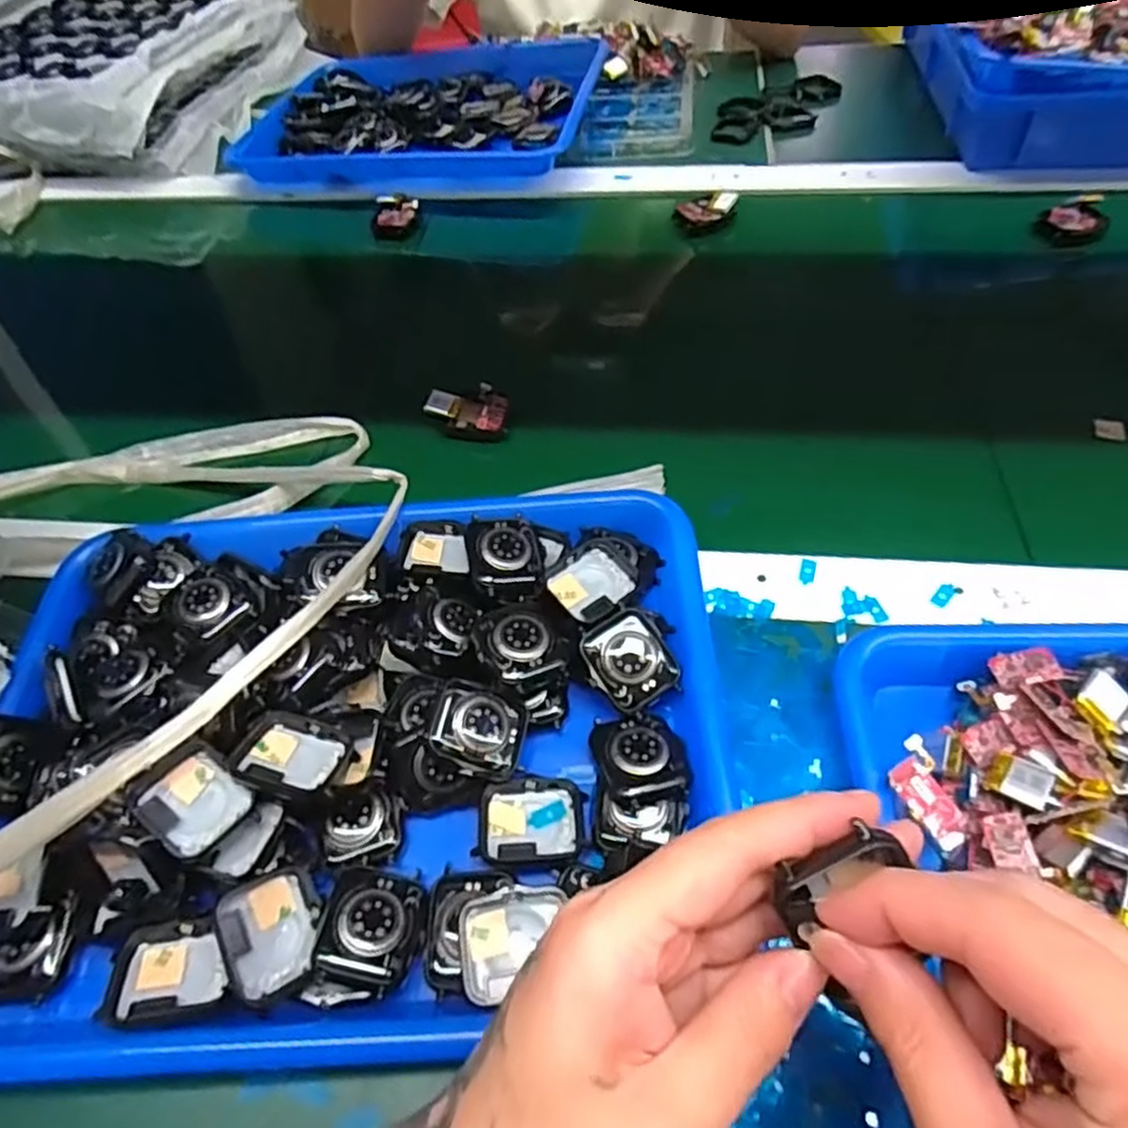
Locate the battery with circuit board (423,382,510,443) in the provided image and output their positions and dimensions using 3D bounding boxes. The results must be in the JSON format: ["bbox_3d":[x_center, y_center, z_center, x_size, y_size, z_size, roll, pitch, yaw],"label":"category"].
[{"bbox_3d":[-0.061,-0.100,0.484,0.051,0.021,0.031,7,54,10],"label":"battery with circuit board"}]

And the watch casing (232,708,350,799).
[{"bbox_3d":[-0.114,0.080,0.314,0.043,0.011,0.035,13,33,10],"label":"watch casing"}]

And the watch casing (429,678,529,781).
[{"bbox_3d":[-0.035,0.071,0.320,0.040,0.011,0.037,21,58,-15],"label":"watch casing"}]

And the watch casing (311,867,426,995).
[{"bbox_3d":[-0.074,0.141,0.288,0.036,0.013,0.042,14,50,-8],"label":"watch casing"}]

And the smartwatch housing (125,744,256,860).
[{"bbox_3d":[-0.150,0.100,0.305,0.038,0.022,0.034,29,61,23],"label":"smartwatch housing"}]

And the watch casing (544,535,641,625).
[{"bbox_3d":[0.016,0.008,0.362,0.036,0.007,0.046,33,63,26],"label":"watch casing"}]

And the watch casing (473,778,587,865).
[{"bbox_3d":[-0.013,0.111,0.317,0.043,0.018,0.035,-2,53,3],"label":"watch casing"}]

